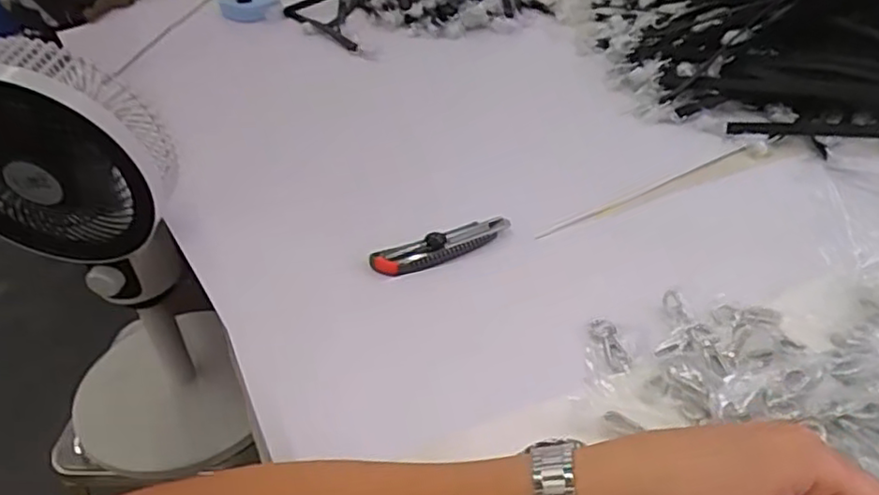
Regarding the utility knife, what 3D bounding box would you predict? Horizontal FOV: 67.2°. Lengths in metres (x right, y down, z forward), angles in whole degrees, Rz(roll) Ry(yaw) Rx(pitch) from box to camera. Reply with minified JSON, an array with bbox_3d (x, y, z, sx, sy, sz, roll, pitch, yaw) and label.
[{"bbox_3d":[0.003,-0.002,0.662,0.147,0.021,0.038,-21,41,-22],"label":"utility knife"}]

